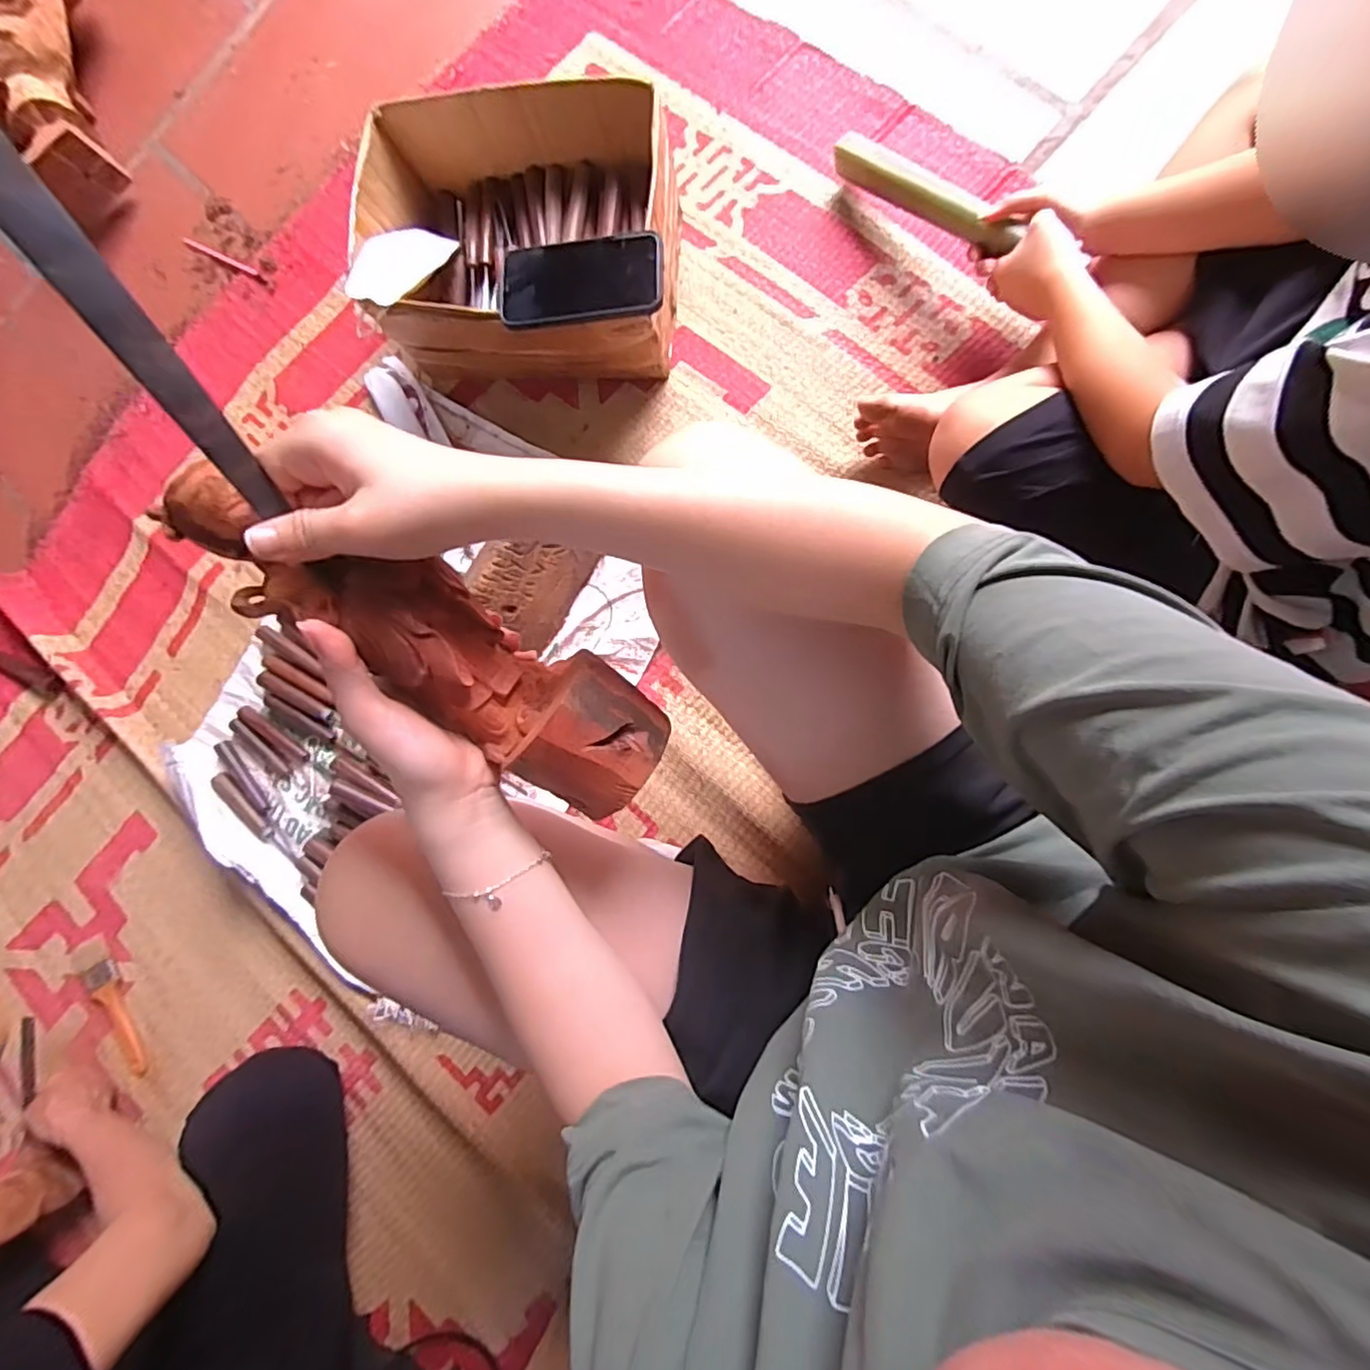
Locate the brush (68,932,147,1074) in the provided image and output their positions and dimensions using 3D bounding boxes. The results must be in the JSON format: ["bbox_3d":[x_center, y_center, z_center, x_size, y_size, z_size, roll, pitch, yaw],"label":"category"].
[{"bbox_3d":[-0.734,0.413,0.788,0.056,0.007,0.184,-35,81,5],"label":"brush"}]

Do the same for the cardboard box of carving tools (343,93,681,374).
[{"bbox_3d":[-0.179,-0.505,0.707,0.345,0.160,0.275,6,86,9],"label":"cardboard box of carving tools"}]

